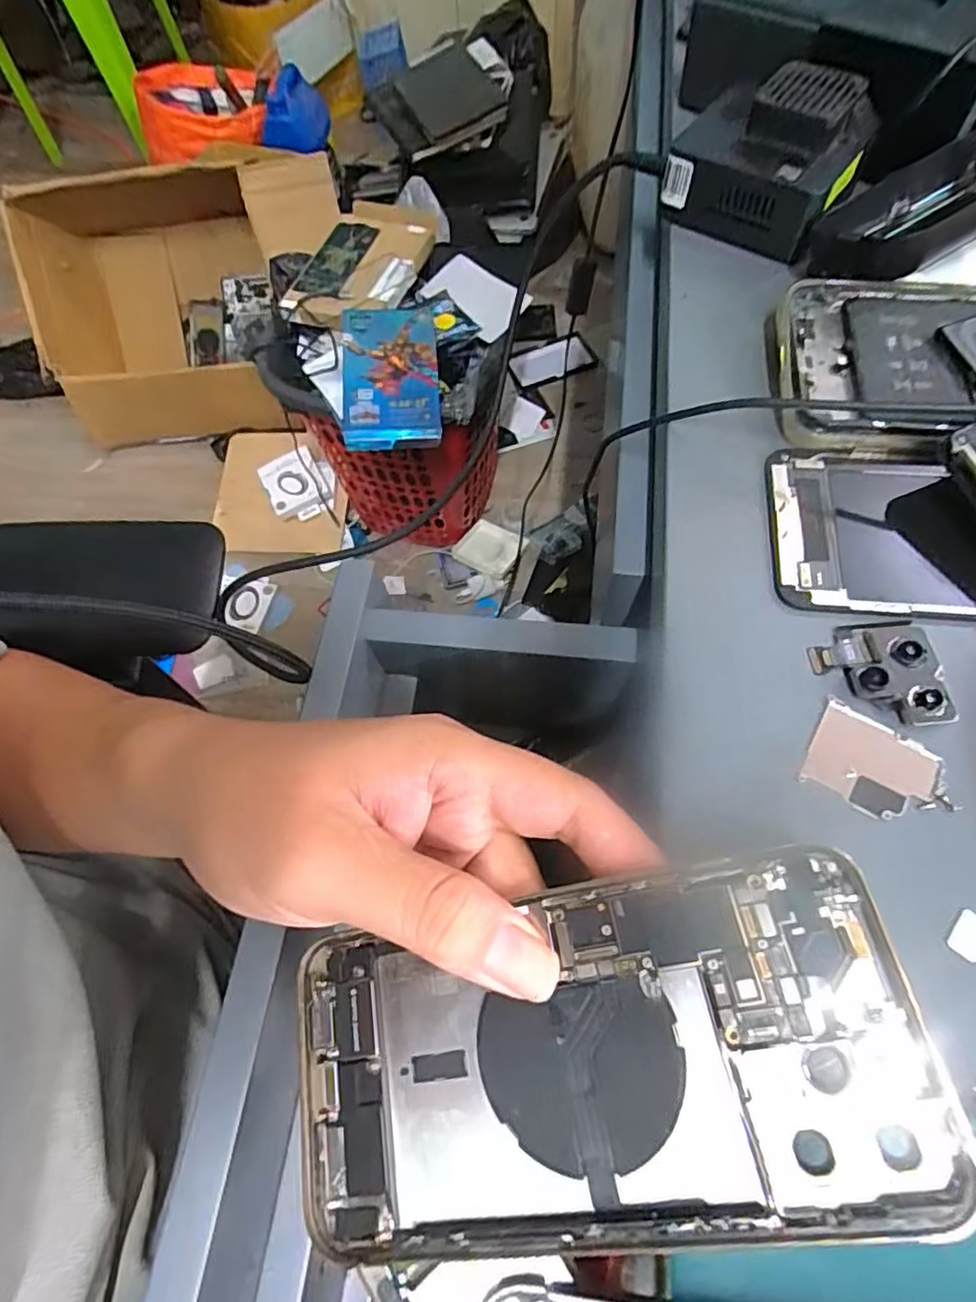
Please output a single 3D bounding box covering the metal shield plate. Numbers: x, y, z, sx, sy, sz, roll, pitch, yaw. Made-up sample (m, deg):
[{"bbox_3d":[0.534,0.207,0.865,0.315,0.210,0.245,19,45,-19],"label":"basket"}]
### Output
[{"bbox_3d":[0.126,0.038,0.196,0.042,0.004,0.031,28,70,15],"label":"metal shield plate"}]

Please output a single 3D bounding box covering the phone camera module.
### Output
[{"bbox_3d":[0.133,0.007,0.206,0.038,0.010,0.037,-3,65,2],"label":"phone camera module"}]

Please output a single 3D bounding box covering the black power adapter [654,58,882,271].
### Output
[{"bbox_3d":[0.134,-0.236,0.292,0.077,0.045,0.067,33,71,17],"label":"black power adapter"}]

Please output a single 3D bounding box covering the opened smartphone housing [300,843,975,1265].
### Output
[{"bbox_3d":[0.023,0.105,0.157,0.158,0.008,0.077,-19,65,12],"label":"opened smartphone housing"}]

